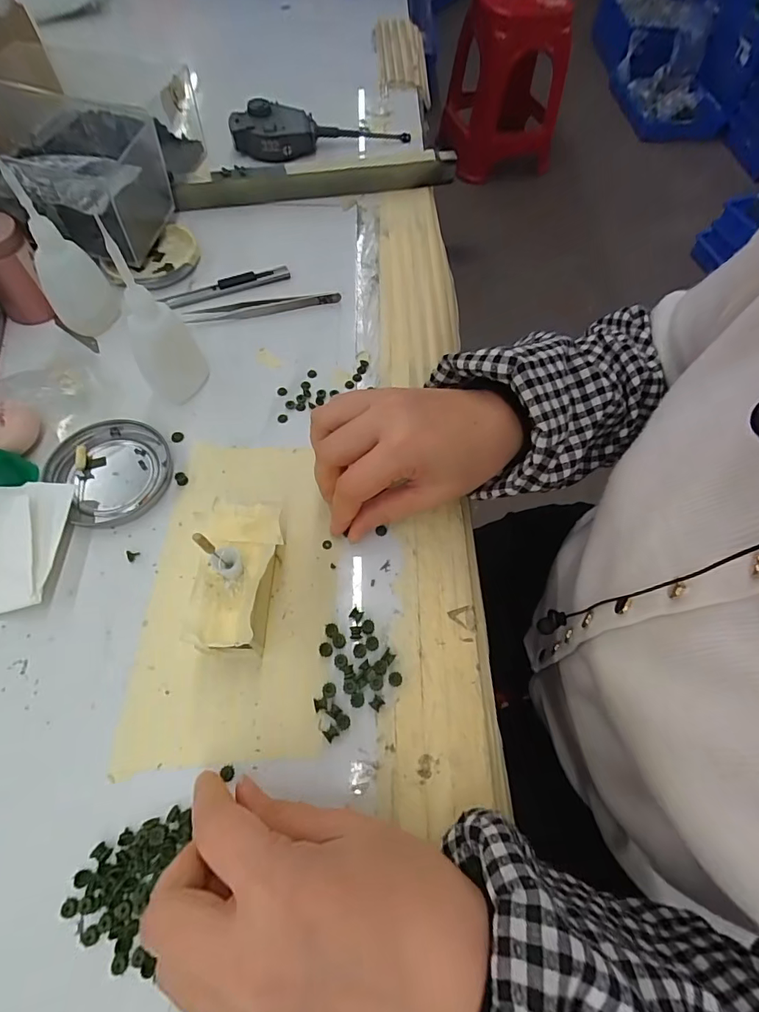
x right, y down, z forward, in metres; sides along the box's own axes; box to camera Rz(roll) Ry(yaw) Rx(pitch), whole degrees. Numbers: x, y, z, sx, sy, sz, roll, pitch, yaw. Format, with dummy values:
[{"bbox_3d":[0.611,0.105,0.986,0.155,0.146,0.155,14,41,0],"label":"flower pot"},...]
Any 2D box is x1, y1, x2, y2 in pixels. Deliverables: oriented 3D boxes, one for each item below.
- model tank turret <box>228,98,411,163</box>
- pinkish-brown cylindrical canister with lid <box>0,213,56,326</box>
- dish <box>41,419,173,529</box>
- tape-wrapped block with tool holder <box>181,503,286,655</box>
[{"bbox_3d":[-0.061,-0.401,0.484,0.186,0.028,0.052,-8,65,-5],"label":"model tank turret"},{"bbox_3d":[-0.281,-0.179,0.346,0.043,0.061,0.040,-36,70,-19],"label":"pinkish-brown cylindrical canister with lid"},{"bbox_3d":[-0.180,-0.025,0.308,0.071,0.007,0.079,-38,71,-20],"label":"dish"},{"bbox_3d":[-0.079,0.039,0.259,0.046,0.045,0.084,1,64,-1],"label":"tape-wrapped block with tool holder"}]

